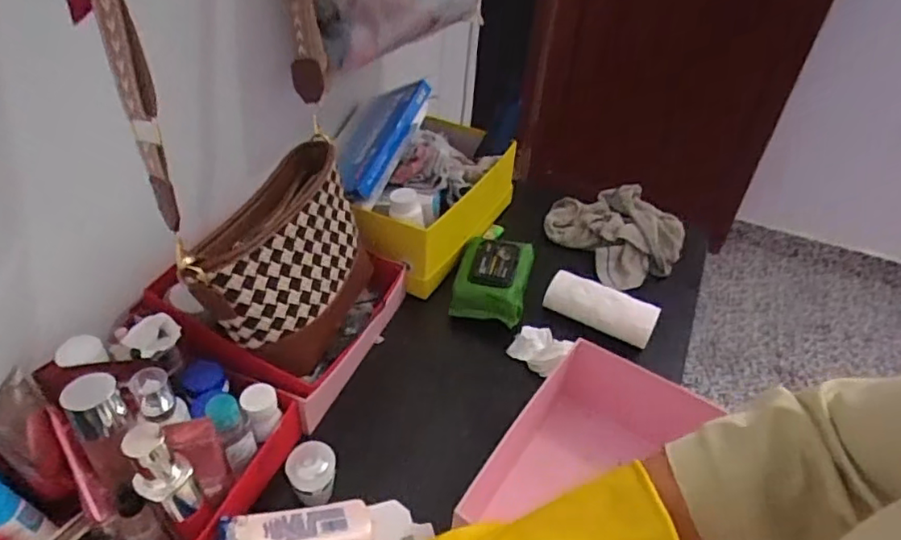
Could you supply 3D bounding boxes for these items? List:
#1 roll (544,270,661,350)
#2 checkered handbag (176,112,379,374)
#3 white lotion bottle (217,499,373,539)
[{"bbox_3d":[0.208,0.049,0.812,0.151,0.045,0.060,19,41,17],"label":"roll"},{"bbox_3d":[-0.177,-0.006,0.668,0.080,0.204,0.232,1,40,32],"label":"checkered handbag"},{"bbox_3d":[-0.136,0.239,0.537,0.143,0.024,0.049,5,34,-34],"label":"white lotion bottle"}]

